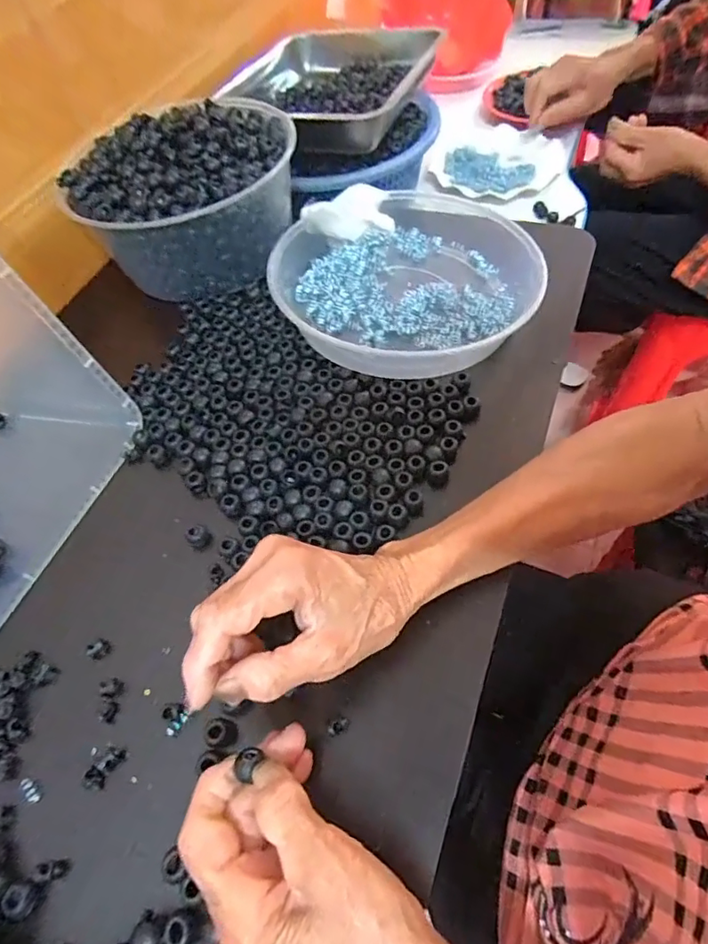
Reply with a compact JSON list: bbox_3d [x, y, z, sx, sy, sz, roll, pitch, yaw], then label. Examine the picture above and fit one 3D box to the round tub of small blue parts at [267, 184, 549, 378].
[{"bbox_3d":[0.046,-0.180,0.467,0.230,0.053,0.266,4,54,4],"label":"round tub of small blue parts"}]

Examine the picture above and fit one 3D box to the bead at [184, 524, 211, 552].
[{"bbox_3d":[-0.110,0.047,0.363,0.015,0.016,0.013,-31,59,-19],"label":"bead"}]

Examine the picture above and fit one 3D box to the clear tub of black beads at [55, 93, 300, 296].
[{"bbox_3d":[-0.157,-0.268,0.504,0.215,0.104,0.189,-19,56,-5],"label":"clear tub of black beads"}]

